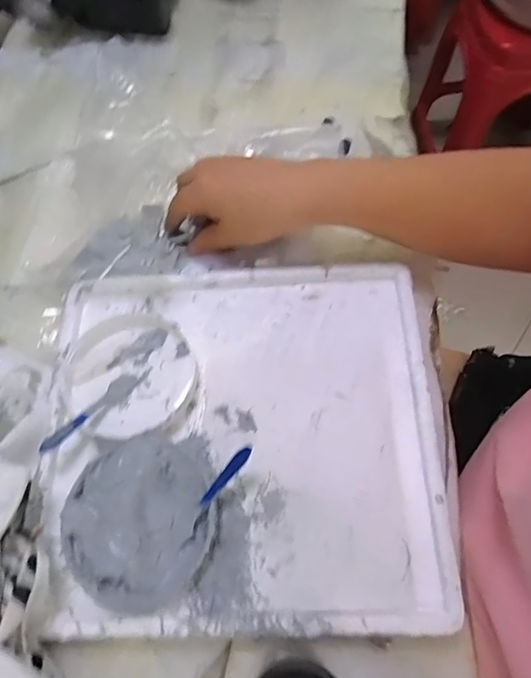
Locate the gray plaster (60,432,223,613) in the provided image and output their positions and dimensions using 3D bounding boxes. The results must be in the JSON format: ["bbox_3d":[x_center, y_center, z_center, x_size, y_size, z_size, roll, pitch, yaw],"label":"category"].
[{"bbox_3d":[-0.081,0.116,0.322,0.097,0.016,0.101,4,66,5],"label":"gray plaster"}]

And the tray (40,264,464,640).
[{"bbox_3d":[-0.018,0.063,0.353,0.269,0.031,0.251,-1,66,1],"label":"tray"}]

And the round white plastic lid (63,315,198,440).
[{"bbox_3d":[-0.101,0.025,0.368,0.094,0.013,0.094,-1,66,3],"label":"round white plastic lid"}]

